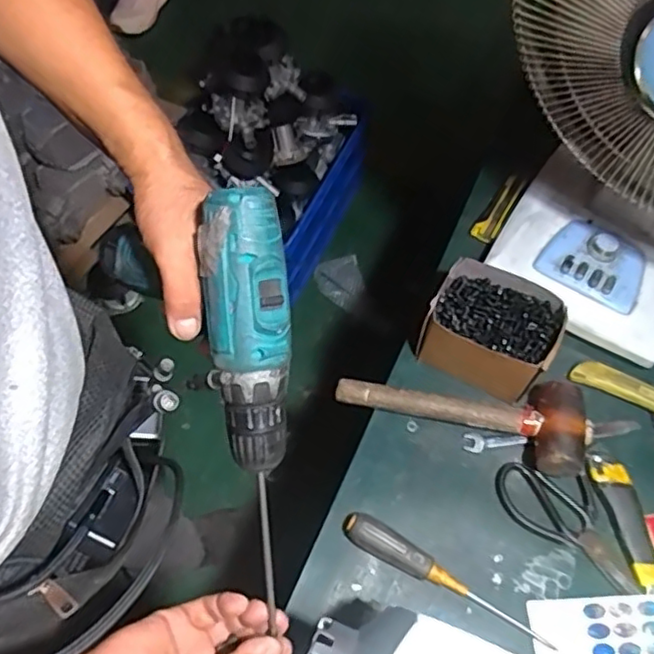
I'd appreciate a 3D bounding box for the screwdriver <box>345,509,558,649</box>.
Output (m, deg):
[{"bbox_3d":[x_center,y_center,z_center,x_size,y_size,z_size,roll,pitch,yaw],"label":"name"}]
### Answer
[{"bbox_3d":[0.115,0.253,0.618,0.223,0.026,0.028,31,62,14],"label":"screwdriver"}]

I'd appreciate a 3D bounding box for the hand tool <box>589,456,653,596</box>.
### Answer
[{"bbox_3d":[0.319,0.204,0.660,0.038,0.015,0.137,-10,60,-10],"label":"hand tool"}]

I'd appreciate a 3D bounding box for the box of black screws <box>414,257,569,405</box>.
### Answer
[{"bbox_3d":[0.189,0.003,0.725,0.138,0.077,0.113,28,61,13],"label":"box of black screws"}]

